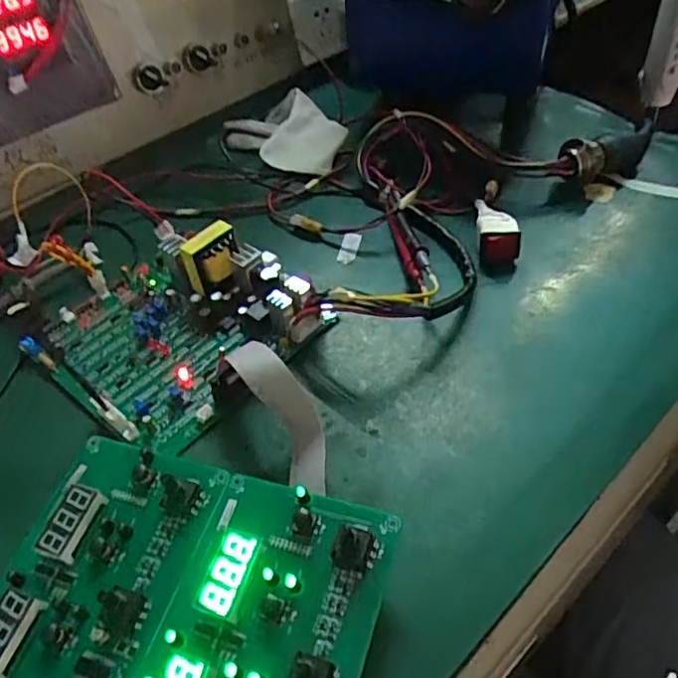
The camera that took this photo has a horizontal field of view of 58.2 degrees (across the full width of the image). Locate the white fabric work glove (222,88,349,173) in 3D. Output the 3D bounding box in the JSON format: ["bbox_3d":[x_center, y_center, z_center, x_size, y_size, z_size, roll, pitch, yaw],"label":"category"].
[{"bbox_3d":[-0.056,-0.213,0.652,0.105,0.037,0.141,-23,47,-14],"label":"white fabric work glove"}]

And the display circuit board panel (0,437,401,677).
[{"bbox_3d":[-0.086,0.136,0.297,0.195,0.026,0.163,11,48,18],"label":"display circuit board panel"}]

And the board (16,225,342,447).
[{"bbox_3d":[-0.127,-0.019,0.464,0.188,0.057,0.178,32,57,32],"label":"board"}]

